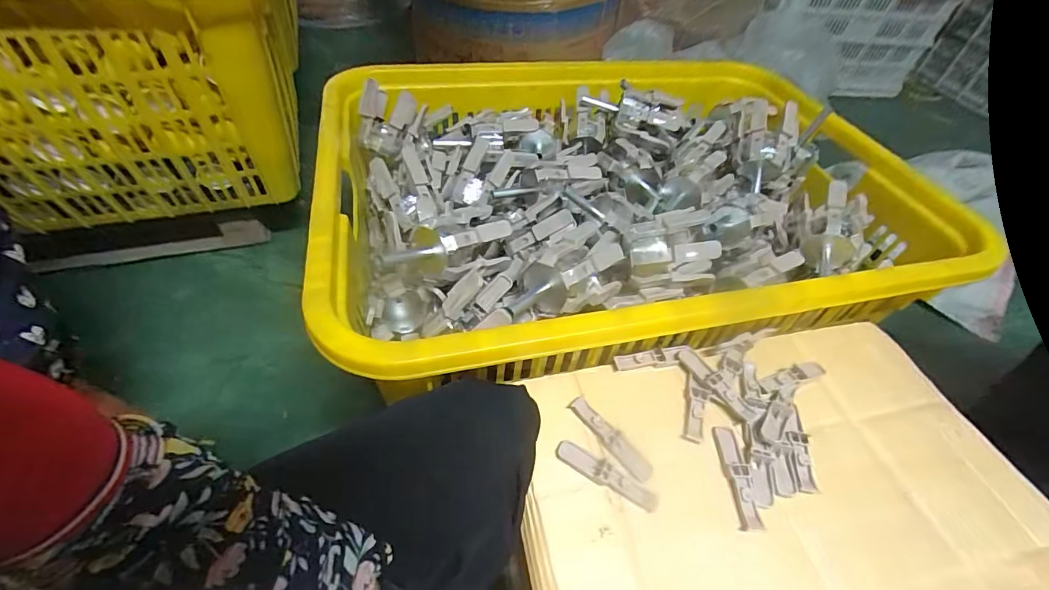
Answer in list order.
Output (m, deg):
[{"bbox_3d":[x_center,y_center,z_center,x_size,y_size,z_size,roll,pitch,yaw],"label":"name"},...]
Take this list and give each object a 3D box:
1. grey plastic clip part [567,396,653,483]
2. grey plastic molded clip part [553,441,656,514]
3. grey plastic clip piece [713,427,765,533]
[{"bbox_3d":[0.086,0.142,0.443,0.020,0.005,0.102,-30,58,-28],"label":"grey plastic clip part"},{"bbox_3d":[0.077,0.170,0.418,0.100,0.008,0.023,25,51,15],"label":"grey plastic molded clip part"},{"bbox_3d":[0.207,0.174,0.427,0.022,0.012,0.096,2,49,-4],"label":"grey plastic clip piece"}]

